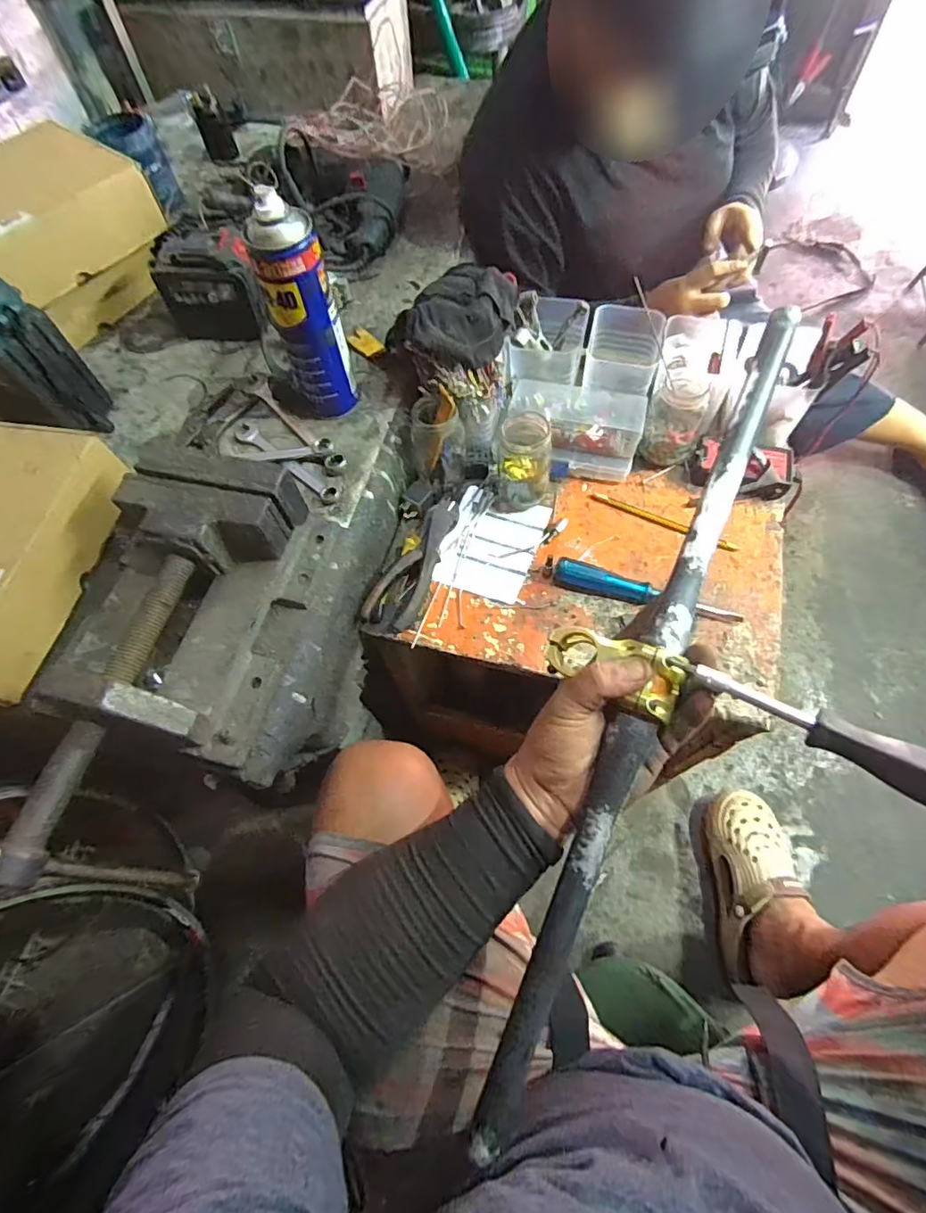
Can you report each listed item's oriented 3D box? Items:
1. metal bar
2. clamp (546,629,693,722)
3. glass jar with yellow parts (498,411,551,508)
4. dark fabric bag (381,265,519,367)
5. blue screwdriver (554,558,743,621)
[{"bbox_3d":[0.123,0.060,0.366,0.027,0.018,0.579,21,83,13],"label":"metal bar"},{"bbox_3d":[0.101,0.042,0.368,0.092,0.027,0.041,20,66,26],"label":"clamp"},{"bbox_3d":[0.072,-0.165,0.625,0.060,0.101,0.056,-3,63,2],"label":"glass jar with yellow parts"},{"bbox_3d":[-0.011,-0.331,0.619,0.108,0.064,0.156,36,70,18],"label":"dark fabric bag"},{"bbox_3d":[0.199,-0.016,0.593,0.198,0.026,0.025,14,65,10],"label":"blue screwdriver"}]

